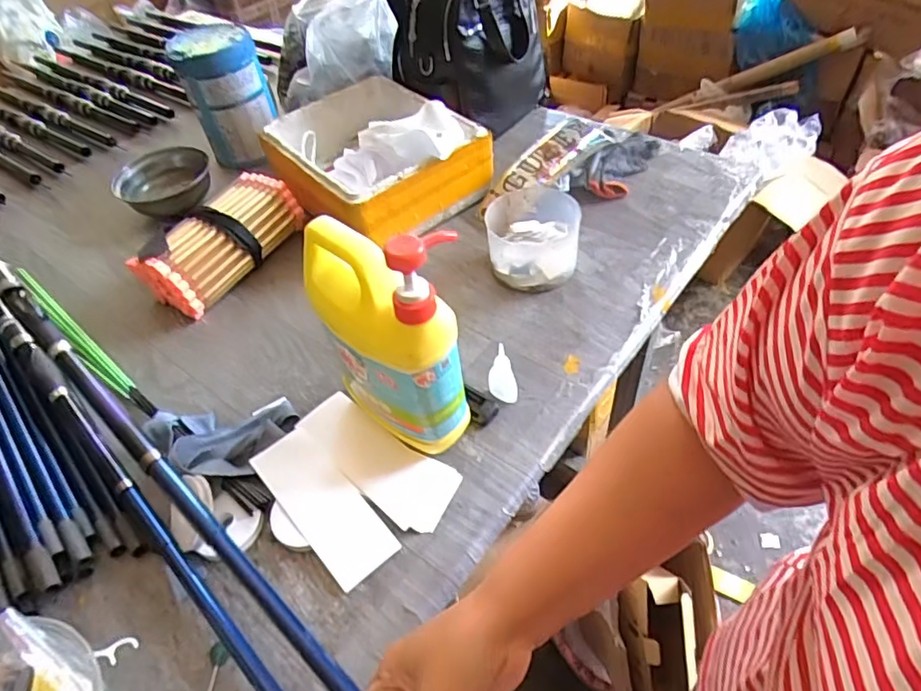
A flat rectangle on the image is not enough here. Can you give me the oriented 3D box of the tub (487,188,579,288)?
[{"bbox_3d":[0.092,-0.134,0.724,0.115,0.069,0.123,-6,49,1],"label":"tub"}]

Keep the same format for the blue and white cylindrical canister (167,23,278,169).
[{"bbox_3d":[-0.382,-0.416,0.956,0.130,0.181,0.123,-23,51,-13],"label":"blue and white cylindrical canister"}]

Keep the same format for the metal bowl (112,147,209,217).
[{"bbox_3d":[-0.476,-0.259,0.918,0.141,0.053,0.118,-15,50,-7],"label":"metal bowl"}]

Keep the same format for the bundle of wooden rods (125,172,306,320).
[{"bbox_3d":[-0.320,-0.138,0.771,0.107,0.082,0.212,21,55,22],"label":"bundle of wooden rods"}]

